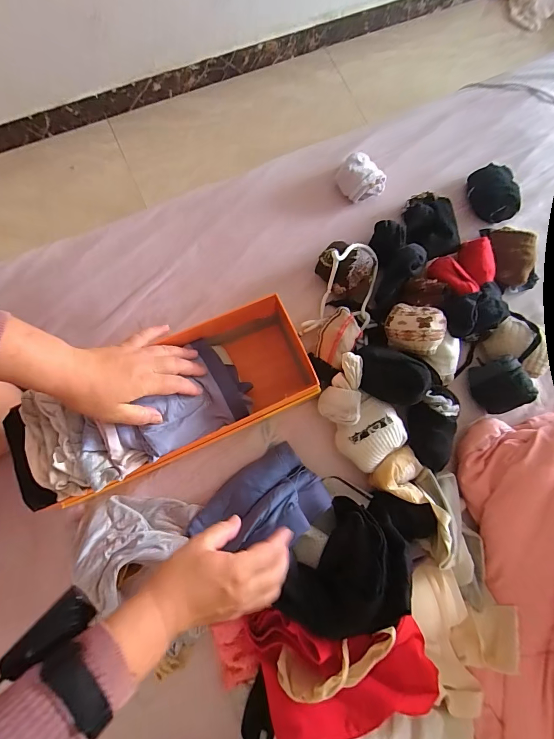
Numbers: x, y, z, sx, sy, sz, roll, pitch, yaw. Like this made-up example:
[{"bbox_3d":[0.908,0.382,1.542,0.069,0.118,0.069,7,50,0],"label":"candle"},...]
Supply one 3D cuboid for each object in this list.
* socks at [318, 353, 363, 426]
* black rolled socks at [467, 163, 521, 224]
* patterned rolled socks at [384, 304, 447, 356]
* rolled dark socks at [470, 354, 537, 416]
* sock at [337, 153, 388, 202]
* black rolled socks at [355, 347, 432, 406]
[{"bbox_3d":[0.086,0.028,0.473,0.053,0.059,0.089,7,80,-1],"label":"socks"},{"bbox_3d":[0.350,-0.292,0.570,0.065,0.045,0.097,-7,79,-1],"label":"black rolled socks"},{"bbox_3d":[0.188,-0.057,0.484,0.077,0.044,0.062,22,106,37],"label":"patterned rolled socks"},{"bbox_3d":[0.327,0.023,0.509,0.034,0.070,0.072,-30,86,-40],"label":"rolled dark socks"},{"bbox_3d":[0.133,-0.309,0.570,0.061,0.044,0.080,-41,81,-7],"label":"sock"},{"bbox_3d":[0.152,0.007,0.470,0.102,0.065,0.061,20,80,2],"label":"black rolled socks"}]

